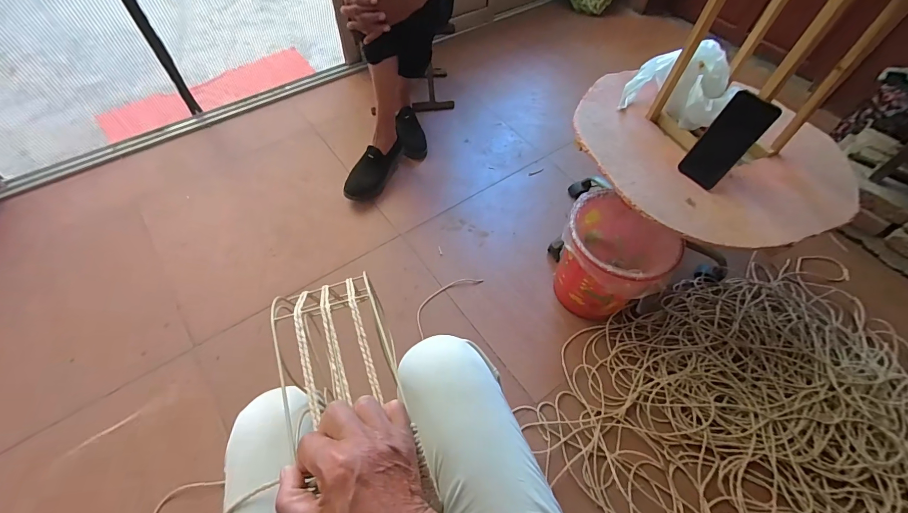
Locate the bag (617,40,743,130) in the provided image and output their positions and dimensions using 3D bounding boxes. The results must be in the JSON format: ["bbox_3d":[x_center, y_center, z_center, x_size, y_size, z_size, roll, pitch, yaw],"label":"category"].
[{"bbox_3d":[0.468,-0.347,0.790,0.126,0.136,0.191,-36,66,-23],"label":"bag"}]

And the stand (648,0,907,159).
[{"bbox_3d":[0.552,-0.356,0.678,0.206,0.334,0.195,-14,59,-11],"label":"stand"}]

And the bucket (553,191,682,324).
[{"bbox_3d":[0.386,0.017,0.955,0.237,0.265,0.234,1,58,-2],"label":"bucket"}]

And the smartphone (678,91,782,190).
[{"bbox_3d":[0.476,-0.201,0.674,0.013,0.160,0.075,-25,60,-34],"label":"smartphone"}]

